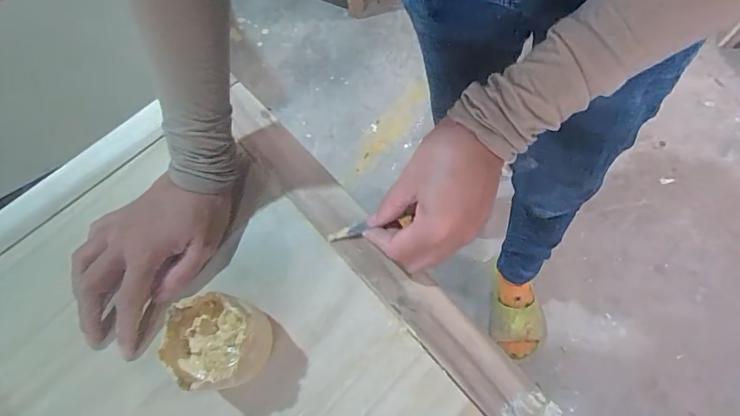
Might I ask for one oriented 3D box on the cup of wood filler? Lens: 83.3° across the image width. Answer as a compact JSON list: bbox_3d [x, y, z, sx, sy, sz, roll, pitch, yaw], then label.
[{"bbox_3d":[-0.103,0.093,0.287,0.063,0.052,0.058,0,69,5],"label":"cup of wood filler"}]

